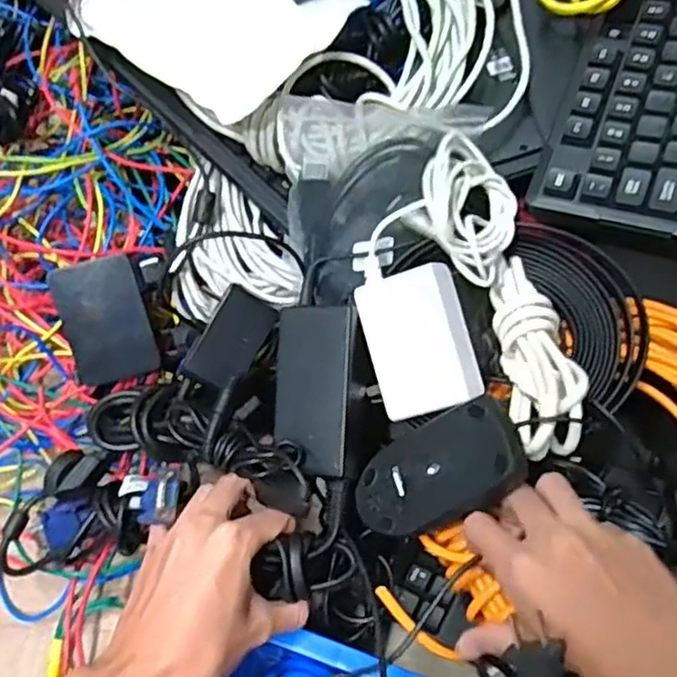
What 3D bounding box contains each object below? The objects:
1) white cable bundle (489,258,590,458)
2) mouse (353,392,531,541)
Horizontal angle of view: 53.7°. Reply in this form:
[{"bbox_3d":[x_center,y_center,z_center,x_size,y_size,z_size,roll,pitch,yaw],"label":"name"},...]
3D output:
[{"bbox_3d":[0.119,0.009,0.405,0.039,0.036,0.127,-1,58,3],"label":"white cable bundle"},{"bbox_3d":[0.065,0.079,0.399,0.109,0.036,0.056,-34,63,29],"label":"mouse"}]

